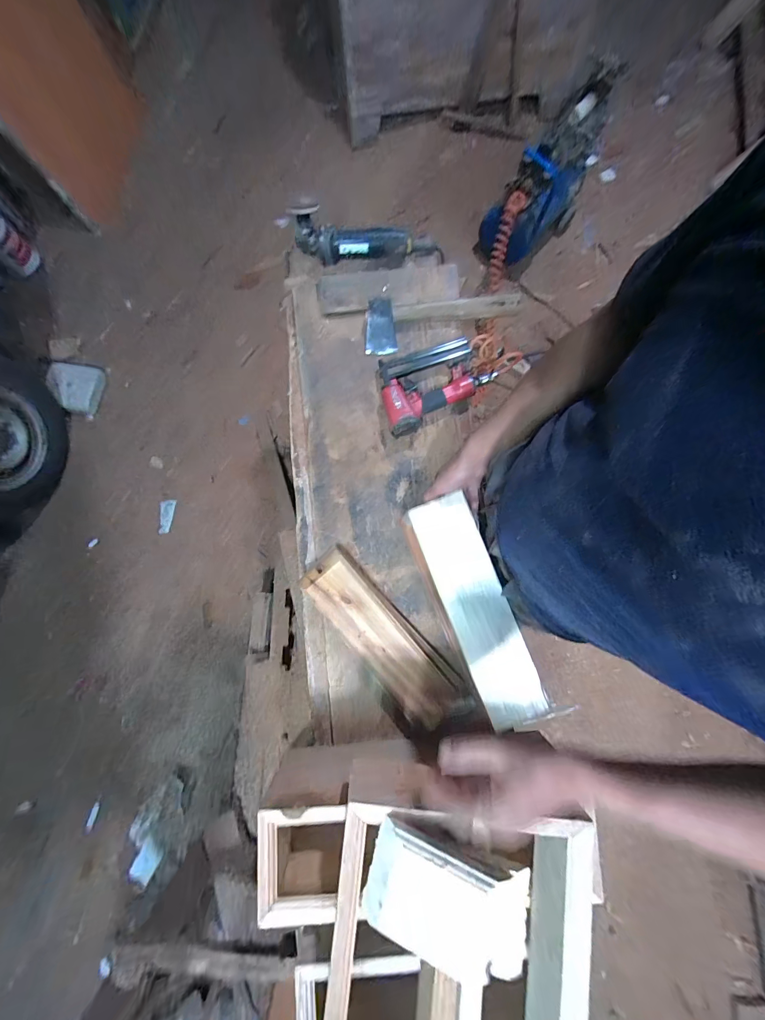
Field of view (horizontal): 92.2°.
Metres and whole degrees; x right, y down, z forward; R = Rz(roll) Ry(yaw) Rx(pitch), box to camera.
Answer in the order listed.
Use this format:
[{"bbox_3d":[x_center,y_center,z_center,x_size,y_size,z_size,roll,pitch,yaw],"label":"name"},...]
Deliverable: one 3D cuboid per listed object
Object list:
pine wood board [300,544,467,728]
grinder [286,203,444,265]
[{"bbox_3d":[-0.005,0.250,0.735,0.120,0.060,0.388,-43,83,-7],"label":"pine wood board"},{"bbox_3d":[-0.028,-0.606,0.811,0.331,0.079,0.075,4,80,1],"label":"grinder"}]

